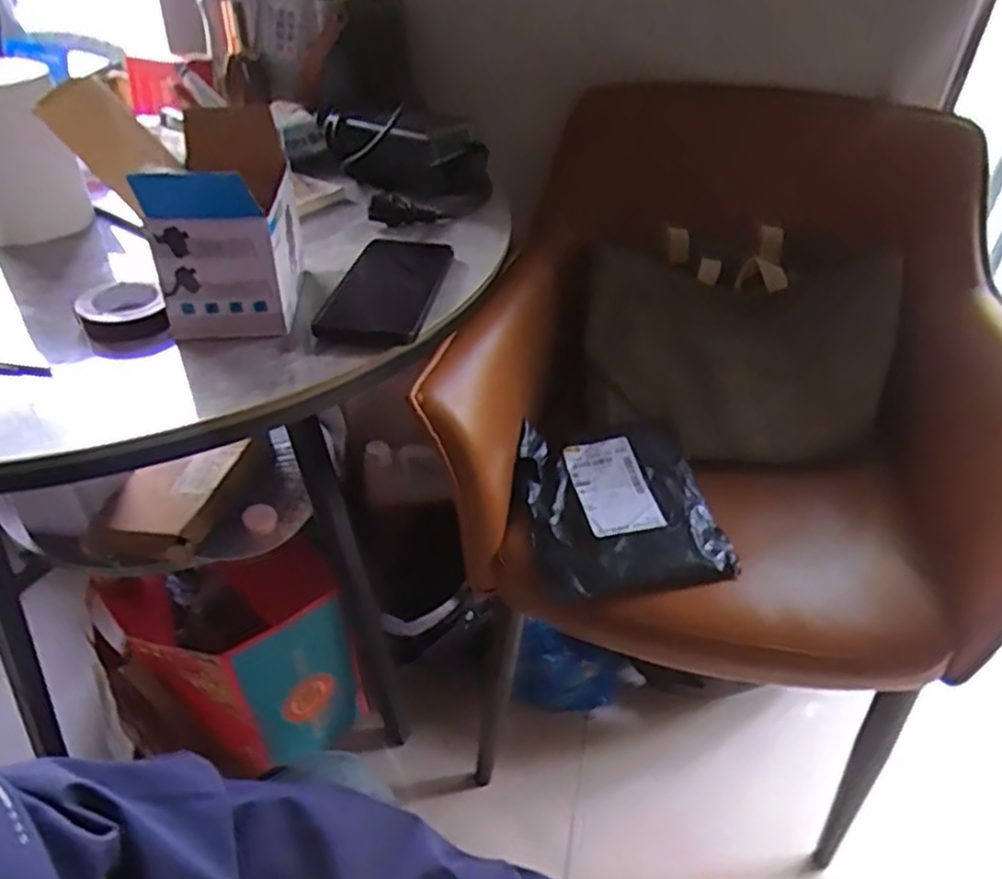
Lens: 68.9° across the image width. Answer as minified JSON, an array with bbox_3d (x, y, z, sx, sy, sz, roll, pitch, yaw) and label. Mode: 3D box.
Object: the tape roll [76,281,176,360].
[{"bbox_3d":[-0.279,-0.087,0.545,0.054,0.040,0.062,-22,44,-28],"label":"tape roll"}]

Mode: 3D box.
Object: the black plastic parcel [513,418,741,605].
[{"bbox_3d":[0.116,0.069,0.756,0.192,0.045,0.213,-8,40,-13],"label":"black plastic parcel"}]

